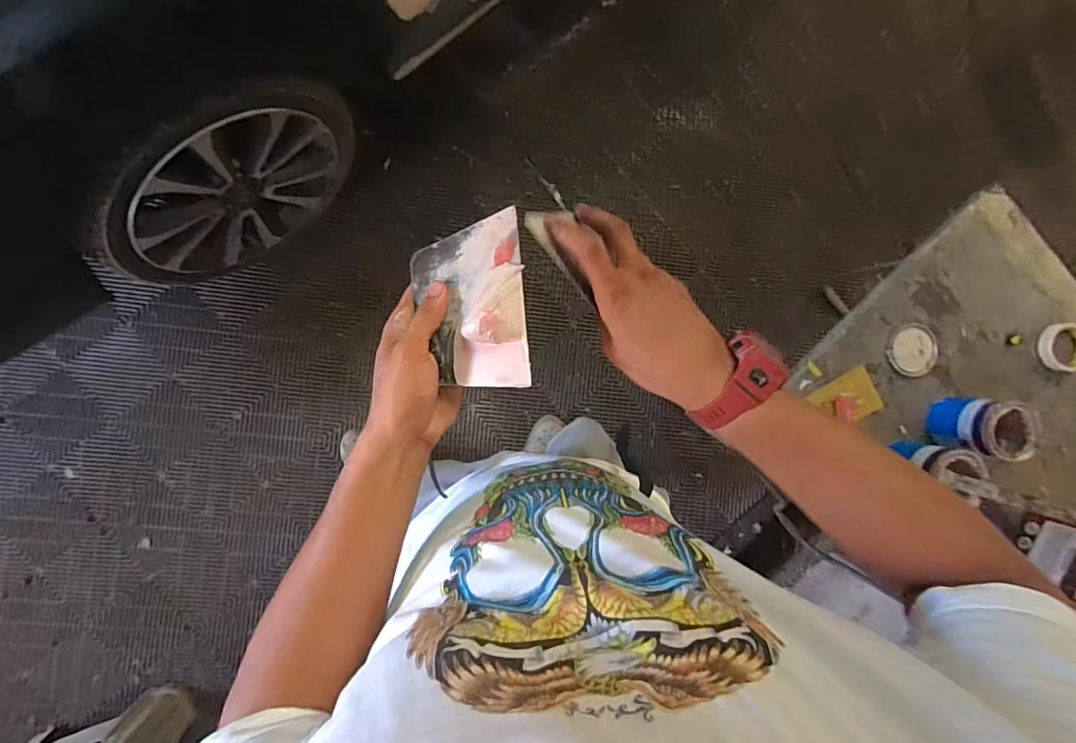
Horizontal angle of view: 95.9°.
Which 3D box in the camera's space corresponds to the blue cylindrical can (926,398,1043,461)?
[{"bbox_3d":[0.814,0.102,0.887,0.112,0.111,0.097,6,88,-6],"label":"blue cylindrical can"}]

